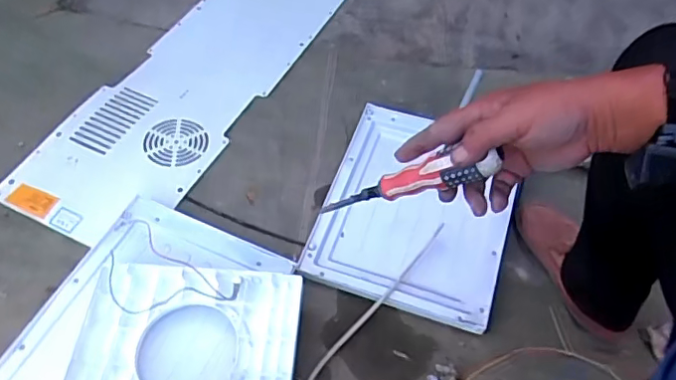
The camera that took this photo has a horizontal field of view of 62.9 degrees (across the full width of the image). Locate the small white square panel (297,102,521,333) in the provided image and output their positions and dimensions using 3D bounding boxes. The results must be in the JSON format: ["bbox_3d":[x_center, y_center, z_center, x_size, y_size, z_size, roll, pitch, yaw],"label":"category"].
[{"bbox_3d":[0.132,0.025,0.917,0.298,0.036,0.351,16,66,11],"label":"small white square panel"}]

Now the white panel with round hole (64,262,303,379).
[{"bbox_3d":[-0.208,0.225,0.723,0.297,0.081,0.268,5,53,0],"label":"white panel with round hole"}]

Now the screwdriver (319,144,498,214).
[{"bbox_3d":[0.056,-0.007,0.490,0.024,0.183,0.023,48,46,-25],"label":"screwdriver"}]

